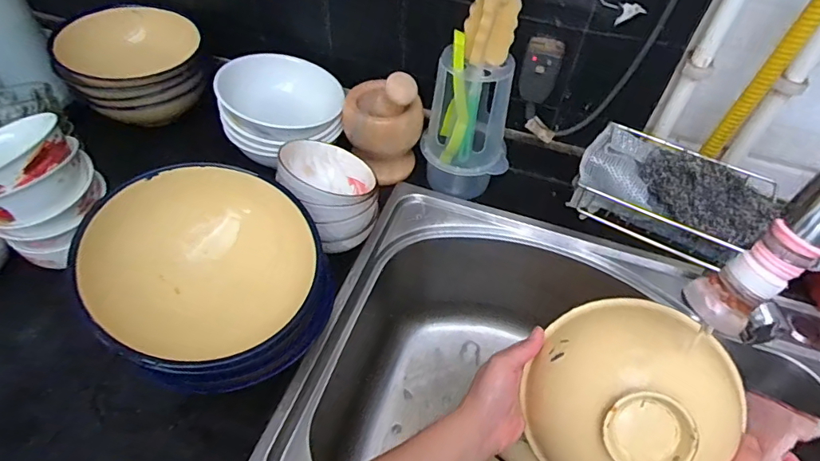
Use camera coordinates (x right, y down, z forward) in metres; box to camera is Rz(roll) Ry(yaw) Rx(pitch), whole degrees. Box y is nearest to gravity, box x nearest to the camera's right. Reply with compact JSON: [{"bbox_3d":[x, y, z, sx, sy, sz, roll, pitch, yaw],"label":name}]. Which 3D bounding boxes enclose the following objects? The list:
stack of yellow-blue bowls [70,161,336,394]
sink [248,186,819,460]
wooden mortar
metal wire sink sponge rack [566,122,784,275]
[{"bbox_3d":[-0.186,0.051,0.469,0.161,0.174,0.179,30,55,20],"label":"stack of yellow-blue bowls"},{"bbox_3d":[0.193,0.211,0.597,0.572,0.230,0.476,17,51,11],"label":"sink"},{"bbox_3d":[-0.037,-0.145,0.648,0.105,0.153,0.085,1,50,-2],"label":"wooden mortar"},{"bbox_3d":[0.253,-0.040,0.494,0.159,0.058,0.095,26,53,17],"label":"metal wire sink sponge rack"}]

